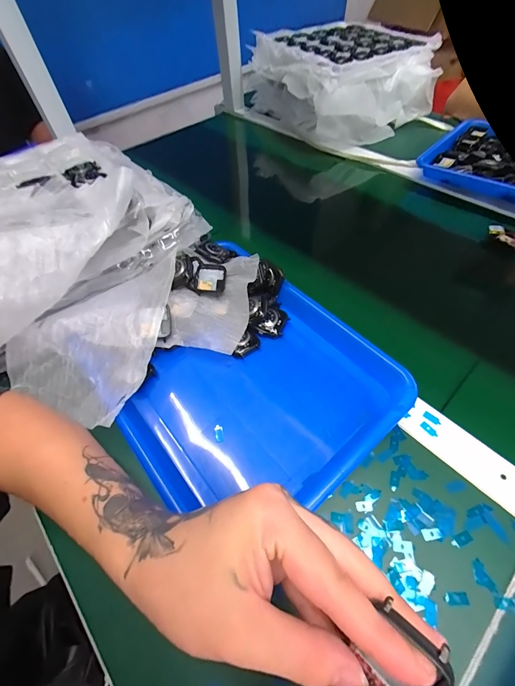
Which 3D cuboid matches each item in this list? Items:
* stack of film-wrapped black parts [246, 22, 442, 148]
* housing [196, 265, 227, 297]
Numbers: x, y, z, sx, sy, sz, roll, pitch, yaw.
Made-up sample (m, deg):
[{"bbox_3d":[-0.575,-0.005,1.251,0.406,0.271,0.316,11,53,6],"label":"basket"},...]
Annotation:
[{"bbox_3d":[0.206,-0.610,0.710,0.348,0.142,0.310,-23,57,-12],"label":"stack of film-wrapped black parts"},{"bbox_3d":[-0.059,-0.078,0.382,0.036,0.020,0.041,2,56,5],"label":"housing"}]

